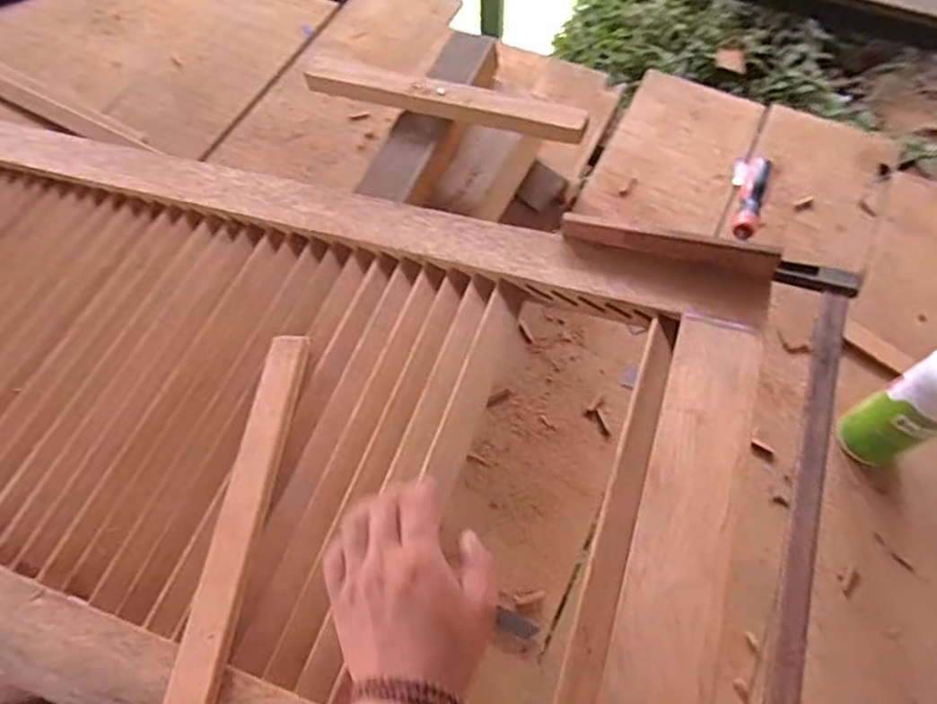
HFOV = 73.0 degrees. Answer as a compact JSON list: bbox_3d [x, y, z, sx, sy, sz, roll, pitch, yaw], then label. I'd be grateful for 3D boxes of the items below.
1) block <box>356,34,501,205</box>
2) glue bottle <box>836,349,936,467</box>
[{"bbox_3d":[-0.041,-0.290,0.780,0.081,0.038,0.286,18,66,10],"label":"block"},{"bbox_3d":[0.450,0.047,0.616,0.061,0.267,0.068,-28,66,-12],"label":"glue bottle"}]

